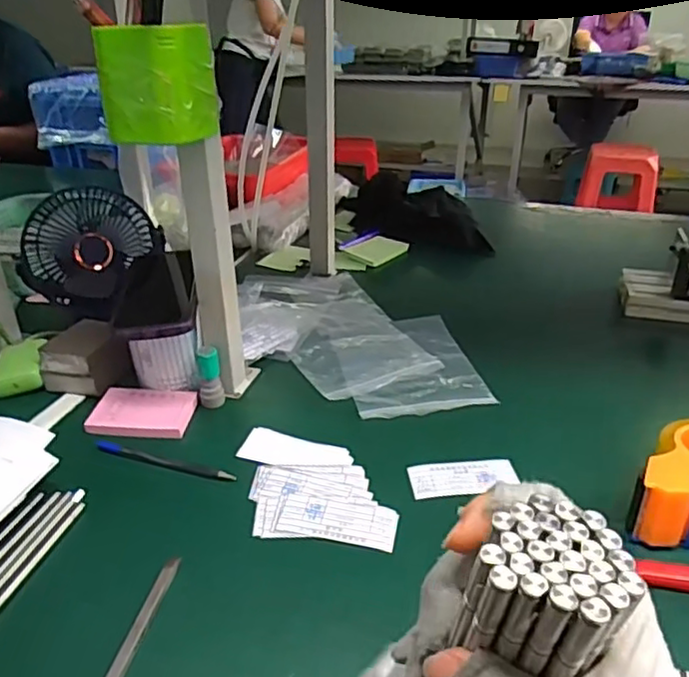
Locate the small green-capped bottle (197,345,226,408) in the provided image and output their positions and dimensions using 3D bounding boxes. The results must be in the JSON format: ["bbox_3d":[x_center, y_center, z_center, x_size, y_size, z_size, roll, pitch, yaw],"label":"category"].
[{"bbox_3d":[-0.141,0.042,0.661,0.025,0.064,0.024,-9,28,-15],"label":"small green-capped bottle"}]

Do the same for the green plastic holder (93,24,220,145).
[{"bbox_3d":[-0.144,-0.196,0.487,0.086,0.079,0.061,-7,28,-11],"label":"green plastic holder"}]

